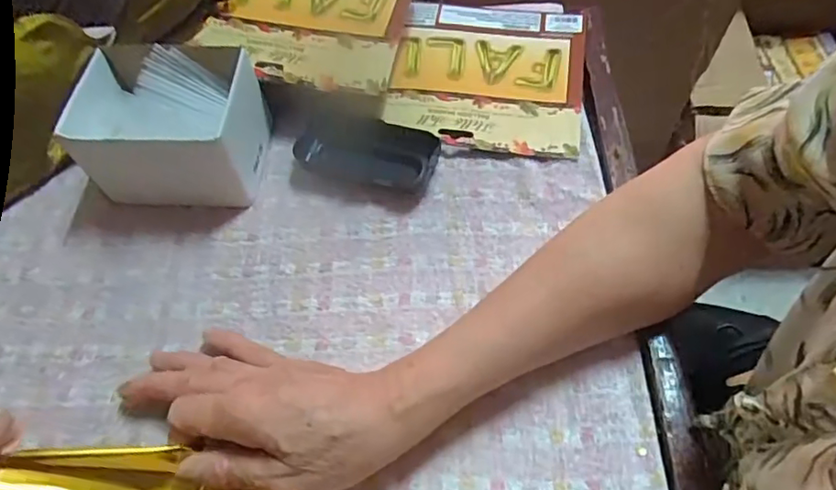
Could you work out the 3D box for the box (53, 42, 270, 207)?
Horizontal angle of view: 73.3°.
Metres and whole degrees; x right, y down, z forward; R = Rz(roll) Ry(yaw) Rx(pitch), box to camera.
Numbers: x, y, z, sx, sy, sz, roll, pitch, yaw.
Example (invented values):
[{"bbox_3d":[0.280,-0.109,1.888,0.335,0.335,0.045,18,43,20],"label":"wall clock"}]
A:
[{"bbox_3d":[-0.185,-0.092,0.435,0.121,0.081,0.108,-2,59,4],"label":"box"}]

